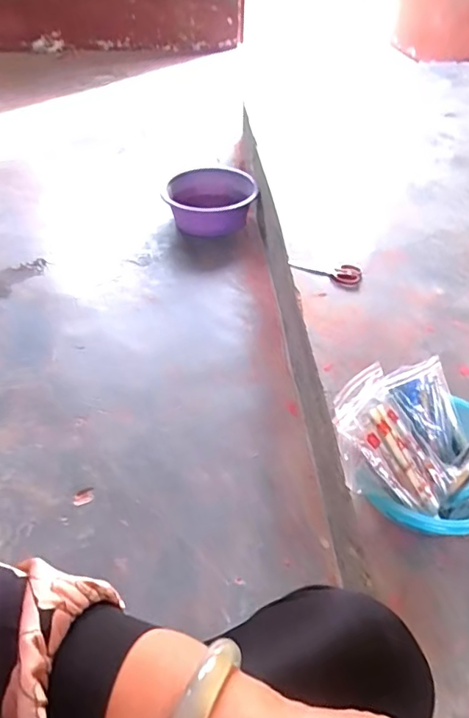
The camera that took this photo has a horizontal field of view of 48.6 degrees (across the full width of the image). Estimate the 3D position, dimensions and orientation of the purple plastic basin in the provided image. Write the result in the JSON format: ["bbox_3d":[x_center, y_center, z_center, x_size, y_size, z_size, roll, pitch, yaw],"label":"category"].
[{"bbox_3d":[-0.074,-0.457,1.515,0.253,0.124,0.227,-6,45,-5],"label":"purple plastic basin"}]

